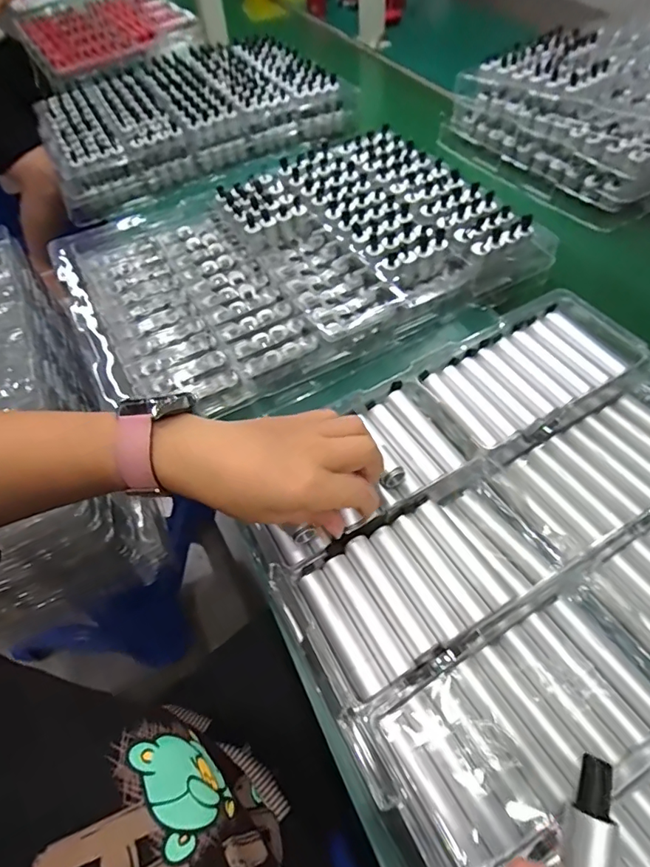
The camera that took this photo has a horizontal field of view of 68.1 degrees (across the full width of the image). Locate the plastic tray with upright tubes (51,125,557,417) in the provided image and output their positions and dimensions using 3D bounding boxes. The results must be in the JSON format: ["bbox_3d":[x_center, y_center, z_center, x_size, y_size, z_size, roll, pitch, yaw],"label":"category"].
[{"bbox_3d":[-0.039,-0.204,0.546,0.473,0.053,0.321,-24,57,-13],"label":"plastic tray with upright tubes"}]

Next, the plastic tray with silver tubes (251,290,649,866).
[{"bbox_3d":[0.199,0.125,0.303,0.368,0.052,0.490,-28,57,-15],"label":"plastic tray with silver tubes"}]

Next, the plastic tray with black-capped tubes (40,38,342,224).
[{"bbox_3d":[-0.237,-0.537,0.806,0.458,0.082,0.312,-28,57,-15],"label":"plastic tray with black-capped tubes"}]

